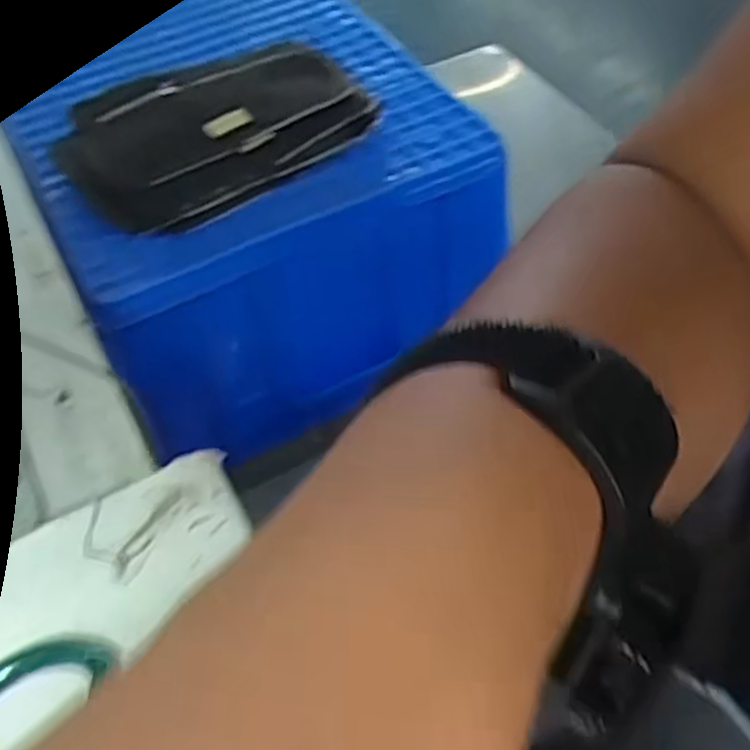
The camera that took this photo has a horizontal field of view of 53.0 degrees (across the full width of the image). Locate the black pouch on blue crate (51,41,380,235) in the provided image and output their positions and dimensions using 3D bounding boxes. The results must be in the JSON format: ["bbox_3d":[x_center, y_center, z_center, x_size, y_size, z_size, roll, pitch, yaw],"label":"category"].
[{"bbox_3d":[-0.116,-0.181,0.551,0.217,0.045,0.124,-27,55,-16],"label":"black pouch on blue crate"}]

